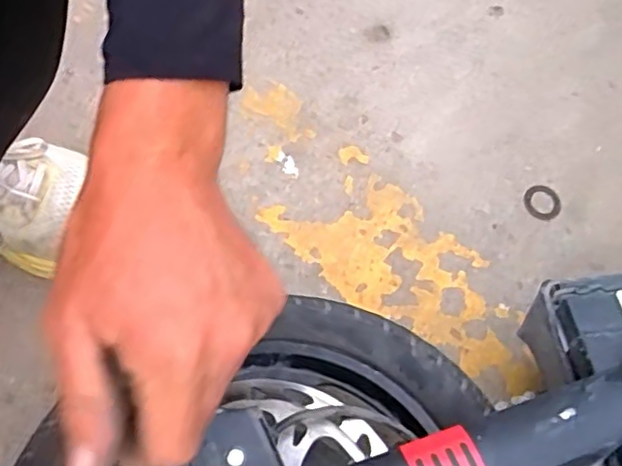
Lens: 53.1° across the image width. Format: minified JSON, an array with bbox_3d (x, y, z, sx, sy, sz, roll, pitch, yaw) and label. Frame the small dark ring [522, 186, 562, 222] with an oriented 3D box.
[{"bbox_3d":[0.229,-0.030,0.616,0.036,0.004,0.037,3,64,-6],"label":"small dark ring"}]

